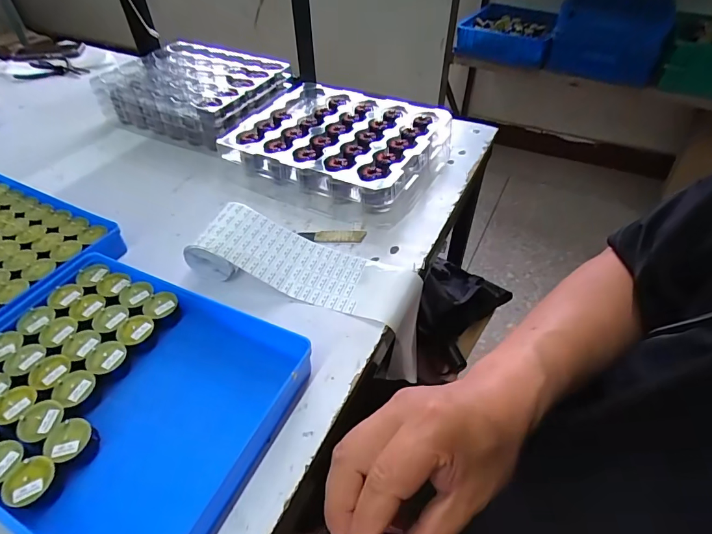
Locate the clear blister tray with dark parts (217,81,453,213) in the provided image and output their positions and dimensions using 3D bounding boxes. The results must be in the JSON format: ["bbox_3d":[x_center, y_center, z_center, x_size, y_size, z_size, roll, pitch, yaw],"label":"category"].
[{"bbox_3d":[-0.041,-0.211,0.668,0.342,0.062,0.251,23,50,21],"label":"clear blister tray with dark parts"}]

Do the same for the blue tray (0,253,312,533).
[{"bbox_3d":[-0.232,0.112,0.383,0.315,0.038,0.229,20,51,18],"label":"blue tray"}]

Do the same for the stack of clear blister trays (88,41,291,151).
[{"bbox_3d":[-0.313,-0.346,0.802,0.298,0.077,0.240,21,50,21],"label":"stack of clear blister trays"}]

